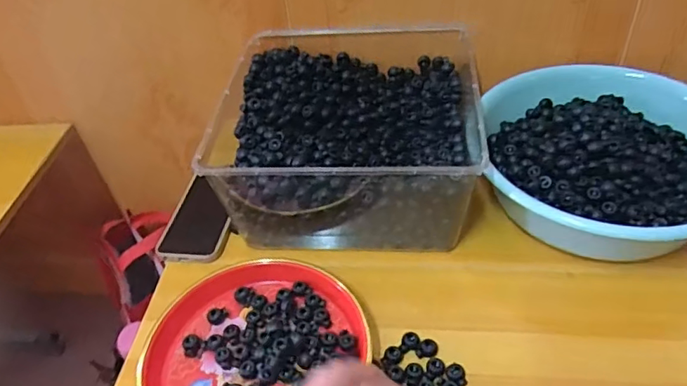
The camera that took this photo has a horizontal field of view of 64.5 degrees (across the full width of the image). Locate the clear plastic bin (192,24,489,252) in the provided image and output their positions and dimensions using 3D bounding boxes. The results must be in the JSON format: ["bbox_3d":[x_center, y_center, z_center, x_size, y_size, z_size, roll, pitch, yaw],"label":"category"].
[{"bbox_3d":[0.012,-0.065,0.685,0.284,0.156,0.269,1,44,8],"label":"clear plastic bin"}]

